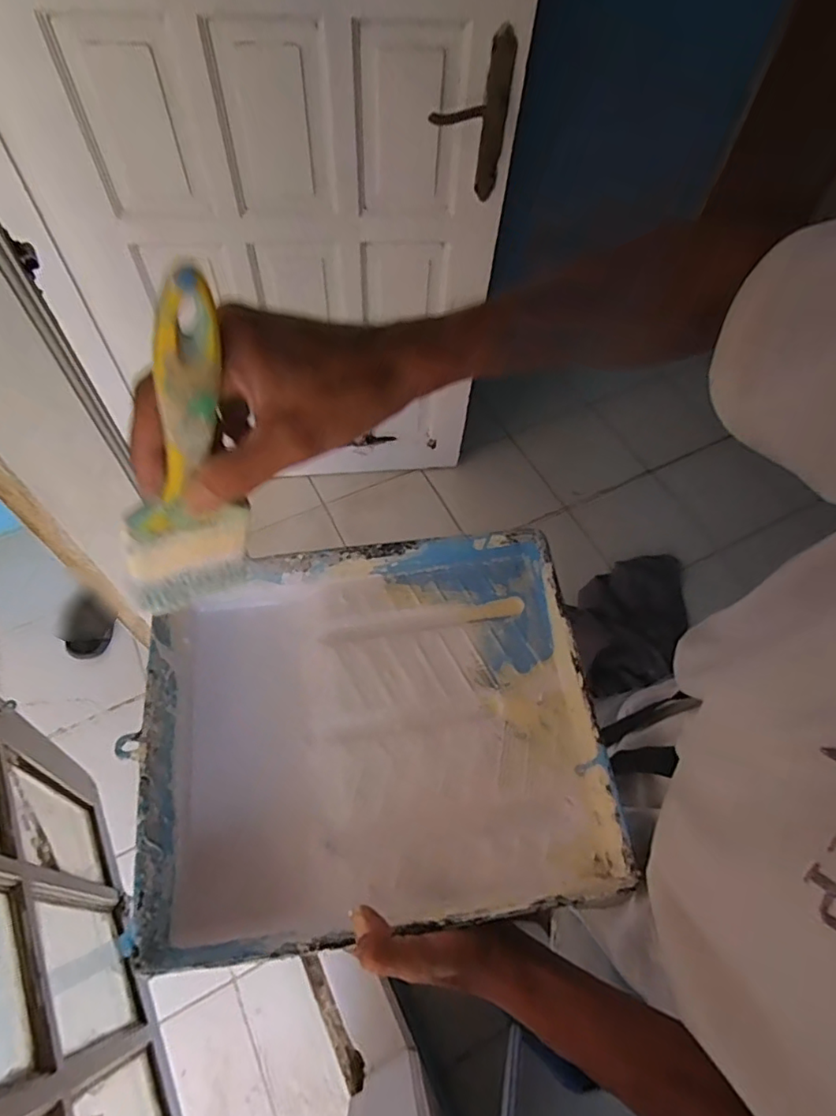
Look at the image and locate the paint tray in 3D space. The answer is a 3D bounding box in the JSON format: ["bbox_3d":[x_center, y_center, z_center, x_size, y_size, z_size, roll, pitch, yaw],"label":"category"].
[{"bbox_3d":[-0.036,0.134,0.478,0.341,0.066,0.288,-7,61,-7],"label":"paint tray"}]

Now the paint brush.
[{"bbox_3d":[-0.108,-0.038,0.270,0.060,0.190,0.014,-24,63,-32],"label":"paint brush"}]

